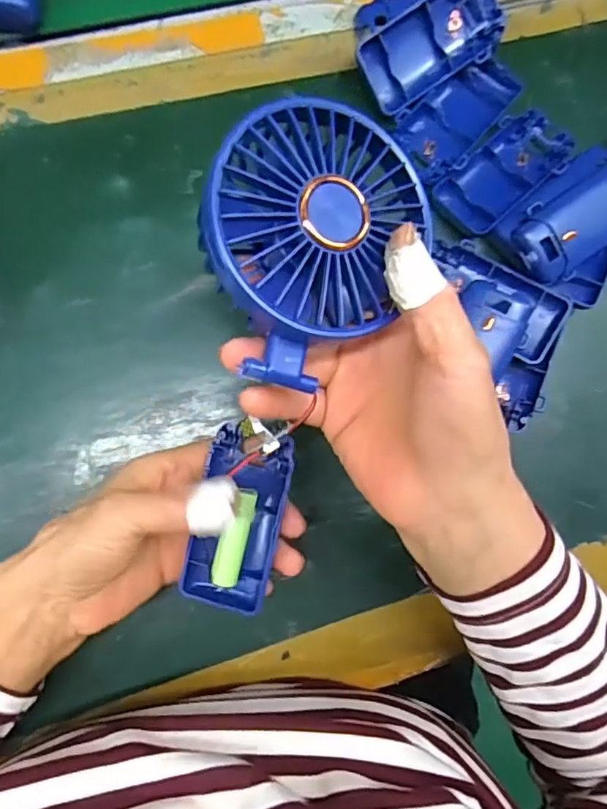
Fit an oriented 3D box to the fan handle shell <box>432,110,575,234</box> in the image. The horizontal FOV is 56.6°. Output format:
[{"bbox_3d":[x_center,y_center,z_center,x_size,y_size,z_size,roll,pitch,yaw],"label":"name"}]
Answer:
[{"bbox_3d":[0.128,-0.149,0.358,0.094,0.013,0.045,-40,91,-8],"label":"fan handle shell"}]

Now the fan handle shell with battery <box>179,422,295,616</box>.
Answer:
[{"bbox_3d":[-0.033,0.059,0.286,0.041,0.018,0.091,12,90,-6],"label":"fan handle shell with battery"}]

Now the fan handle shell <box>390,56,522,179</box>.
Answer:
[{"bbox_3d":[0.100,-0.183,0.360,0.089,0.014,0.046,-36,91,-8],"label":"fan handle shell"}]

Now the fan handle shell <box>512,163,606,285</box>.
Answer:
[{"bbox_3d":[0.174,-0.115,0.352,0.095,0.025,0.047,-39,91,-8],"label":"fan handle shell"}]

